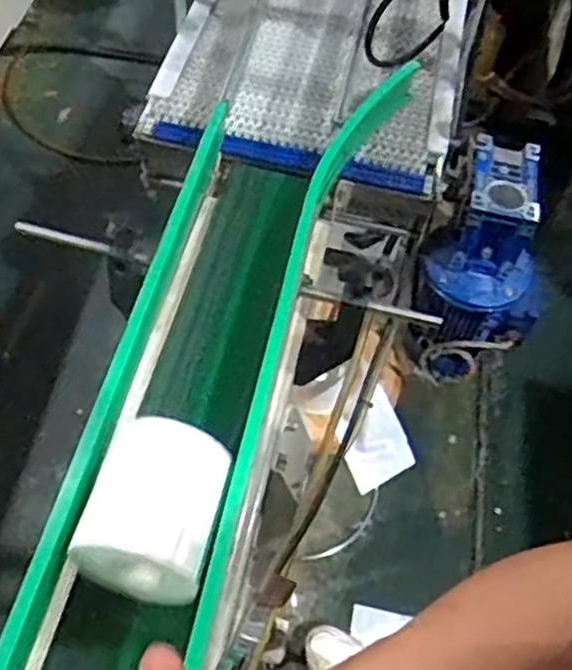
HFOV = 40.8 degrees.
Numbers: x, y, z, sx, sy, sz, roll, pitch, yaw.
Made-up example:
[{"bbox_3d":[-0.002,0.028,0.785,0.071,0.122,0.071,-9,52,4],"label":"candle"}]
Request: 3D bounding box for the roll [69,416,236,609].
[{"bbox_3d":[-0.104,0.146,0.633,0.100,0.086,0.122,14,56,5],"label":"roll"}]

